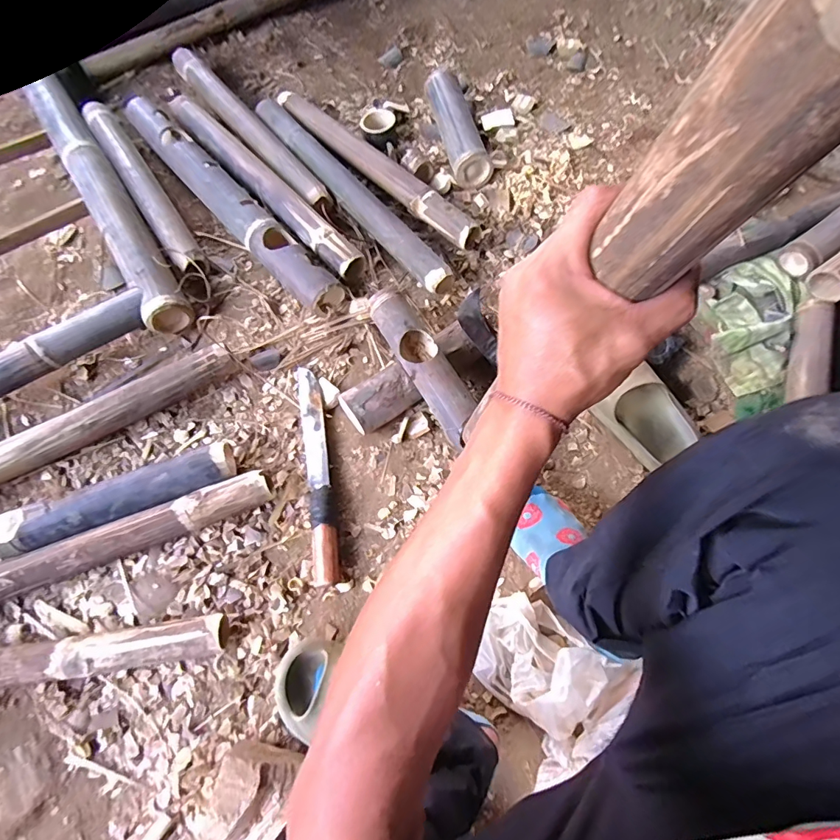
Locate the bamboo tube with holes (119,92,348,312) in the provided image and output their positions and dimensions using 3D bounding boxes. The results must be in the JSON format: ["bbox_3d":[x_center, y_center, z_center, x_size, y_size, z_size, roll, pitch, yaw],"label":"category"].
[{"bbox_3d":[-0.375,-0.432,0.851,0.072,0.068,0.657,-40,75,-14],"label":"bamboo tube with holes"}]

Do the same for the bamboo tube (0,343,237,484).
[{"bbox_3d":[-0.546,0.021,0.684,0.545,0.065,0.059,-27,72,-10],"label":"bamboo tube"}]

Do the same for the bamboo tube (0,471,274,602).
[{"bbox_3d":[-0.481,0.190,0.622,0.560,0.059,0.050,-20,71,-7],"label":"bamboo tube"}]

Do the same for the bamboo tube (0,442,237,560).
[{"bbox_3d":[-0.435,0.115,0.648,0.323,0.067,0.070,-19,70,-6],"label":"bamboo tube"}]

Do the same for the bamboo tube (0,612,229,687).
[{"bbox_3d":[-0.529,0.316,0.573,0.546,0.055,0.052,-8,70,-2],"label":"bamboo tube"}]

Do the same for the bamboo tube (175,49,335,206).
[{"bbox_3d":[-0.366,-0.617,0.944,0.058,0.051,0.571,-37,73,-12],"label":"bamboo tube"}]

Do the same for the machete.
[{"bbox_3d":[-0.157,0.070,0.683,0.036,0.031,0.339,-10,70,-4],"label":"machete"}]

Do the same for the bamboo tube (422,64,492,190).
[{"bbox_3d":[0.073,-0.613,0.925,0.076,0.065,0.300,-14,70,-5],"label":"bamboo tube"}]

